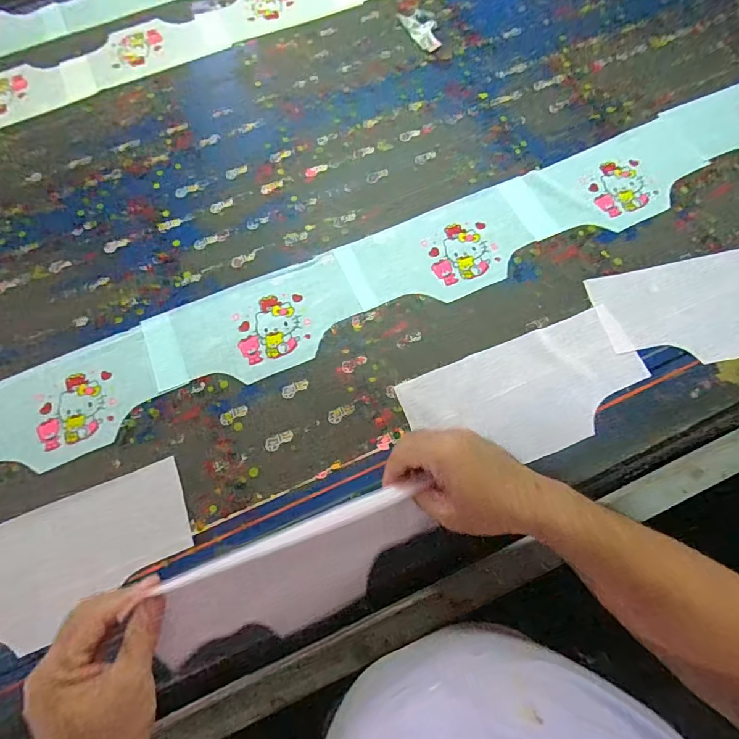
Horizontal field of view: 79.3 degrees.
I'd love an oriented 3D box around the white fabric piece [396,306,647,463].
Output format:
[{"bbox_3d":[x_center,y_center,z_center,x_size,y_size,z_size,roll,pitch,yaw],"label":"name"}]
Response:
[{"bbox_3d":[0.182,0.030,0.520,0.270,0.008,0.135,-21,72,-4],"label":"white fabric piece"}]

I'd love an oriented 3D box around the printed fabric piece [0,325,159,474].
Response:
[{"bbox_3d":[-0.380,0.048,0.532,0.247,0.004,0.134,-22,70,-6],"label":"printed fabric piece"}]

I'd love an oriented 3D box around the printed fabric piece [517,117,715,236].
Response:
[{"bbox_3d":[0.350,-0.264,0.618,0.233,0.006,0.133,-24,70,-7],"label":"printed fabric piece"}]

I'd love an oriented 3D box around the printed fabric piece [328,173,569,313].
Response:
[{"bbox_3d":[0.109,-0.160,0.590,0.283,0.006,0.132,-23,70,-6],"label":"printed fabric piece"}]

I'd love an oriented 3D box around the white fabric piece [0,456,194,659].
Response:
[{"bbox_3d":[-0.328,0.204,0.468,0.276,0.009,0.126,-22,73,-10],"label":"white fabric piece"}]

